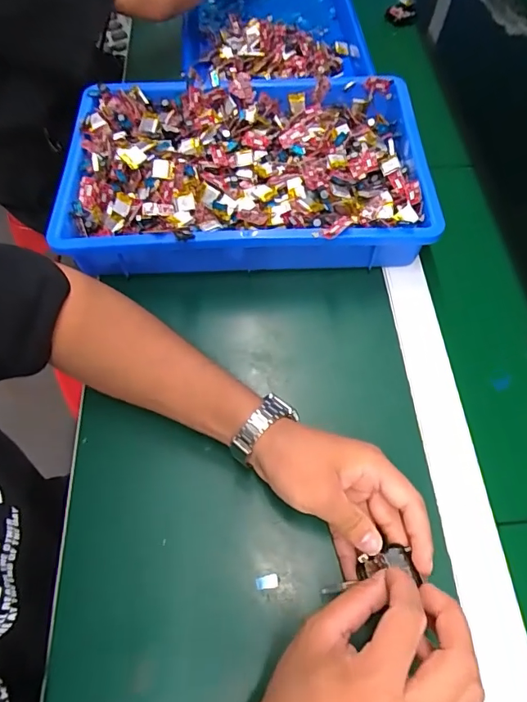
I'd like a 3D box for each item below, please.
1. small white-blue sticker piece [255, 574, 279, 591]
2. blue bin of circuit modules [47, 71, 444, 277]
[{"bbox_3d":[0.003,0.174,0.354,0.017,0.004,0.009,-12,65,-4],"label":"small white-blue sticker piece"},{"bbox_3d":[-0.016,-0.193,0.513,0.378,0.069,0.238,-2,63,-1],"label":"blue bin of circuit modules"}]

